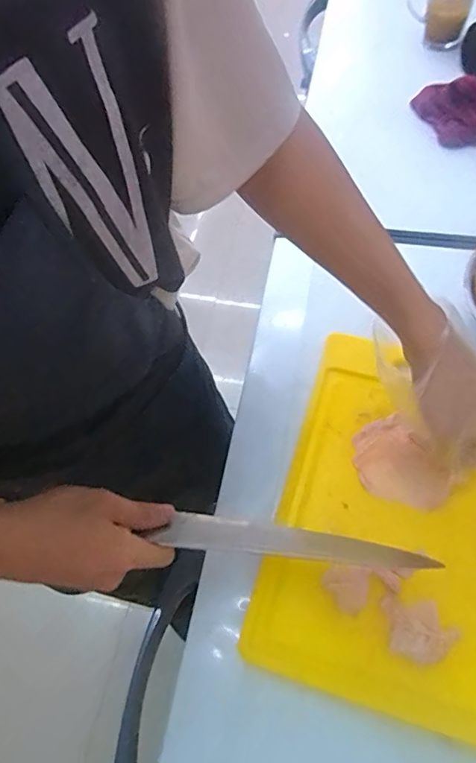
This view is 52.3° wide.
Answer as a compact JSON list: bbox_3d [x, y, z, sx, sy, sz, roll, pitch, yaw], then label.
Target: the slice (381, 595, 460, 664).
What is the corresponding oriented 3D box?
[{"bbox_3d":[0.153,0.209,0.407,0.059,0.004,0.045,5,63,7],"label":"slice"}]

